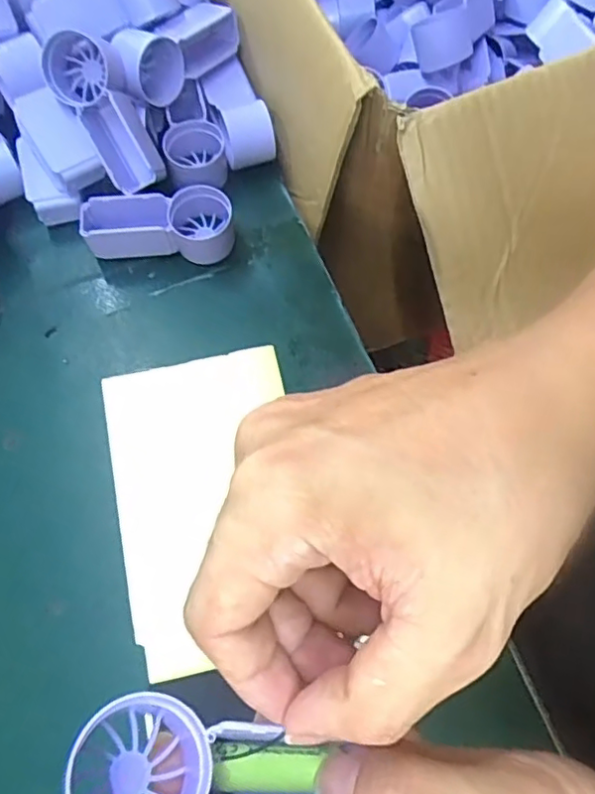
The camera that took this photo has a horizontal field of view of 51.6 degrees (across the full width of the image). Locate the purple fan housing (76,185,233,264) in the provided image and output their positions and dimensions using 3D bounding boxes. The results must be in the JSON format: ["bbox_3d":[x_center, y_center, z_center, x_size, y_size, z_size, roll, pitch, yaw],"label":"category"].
[{"bbox_3d":[-0.088,-0.112,0.393,0.091,0.034,0.037,0,71,-1],"label":"purple fan housing"}]

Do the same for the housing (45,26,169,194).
[{"bbox_3d":[-0.118,-0.175,0.379,0.044,0.028,0.094,-31,99,-11],"label":"housing"}]

